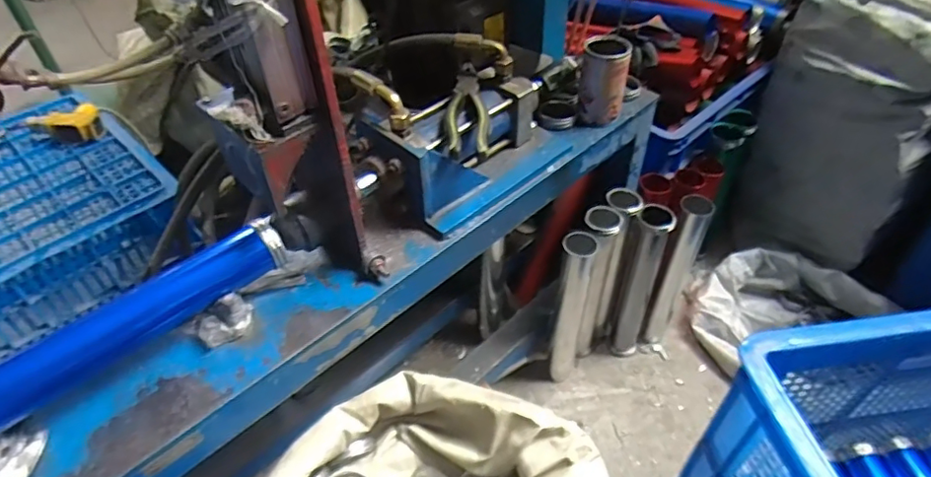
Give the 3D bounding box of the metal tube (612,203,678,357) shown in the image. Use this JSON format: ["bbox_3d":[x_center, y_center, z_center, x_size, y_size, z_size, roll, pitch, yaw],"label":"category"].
[{"bbox_3d":[0.321,0.092,1.051,0.065,0.355,0.057,14,48,15],"label":"metal tube"}]

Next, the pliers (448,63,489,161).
[{"bbox_3d":[0.001,-0.166,0.699,0.046,0.017,0.195,-3,46,-1],"label":"pliers"}]

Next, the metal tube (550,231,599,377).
[{"bbox_3d":[0.189,0.131,1.011,0.056,0.350,0.068,12,48,13],"label":"metal tube"}]

